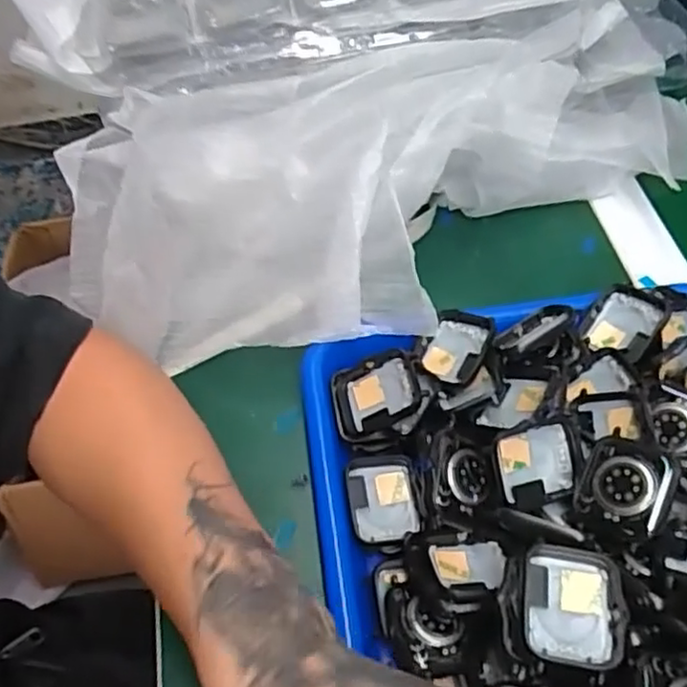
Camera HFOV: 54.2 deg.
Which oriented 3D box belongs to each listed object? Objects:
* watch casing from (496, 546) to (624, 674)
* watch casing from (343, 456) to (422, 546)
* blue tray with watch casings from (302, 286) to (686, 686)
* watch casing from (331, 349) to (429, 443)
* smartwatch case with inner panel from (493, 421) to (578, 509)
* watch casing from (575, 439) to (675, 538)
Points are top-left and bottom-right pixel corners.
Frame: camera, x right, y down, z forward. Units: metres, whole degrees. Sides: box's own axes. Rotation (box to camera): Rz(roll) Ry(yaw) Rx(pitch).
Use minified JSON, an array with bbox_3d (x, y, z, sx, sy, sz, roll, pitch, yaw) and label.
[{"bbox_3d":[0.085,0.104,0.262,0.043,0.014,0.042,5,56,5],"label":"watch casing"},{"bbox_3d":[0.019,0.077,0.328,0.035,0.011,0.044,-7,56,-3],"label":"watch casing"},{"bbox_3d":[0.119,0.115,0.282,0.247,0.067,0.324,-7,56,-3],"label":"blue tray with watch casings"},{"bbox_3d":[0.016,0.026,0.345,0.048,0.011,0.039,-26,63,17],"label":"watch casing"},{"bbox_3d":[0.090,0.056,0.311,0.039,0.009,0.036,-14,89,-9],"label":"smartwatch case with inner panel"},{"bbox_3d":[0.122,0.061,0.291,0.035,0.009,0.038,10,73,34],"label":"watch casing"}]

